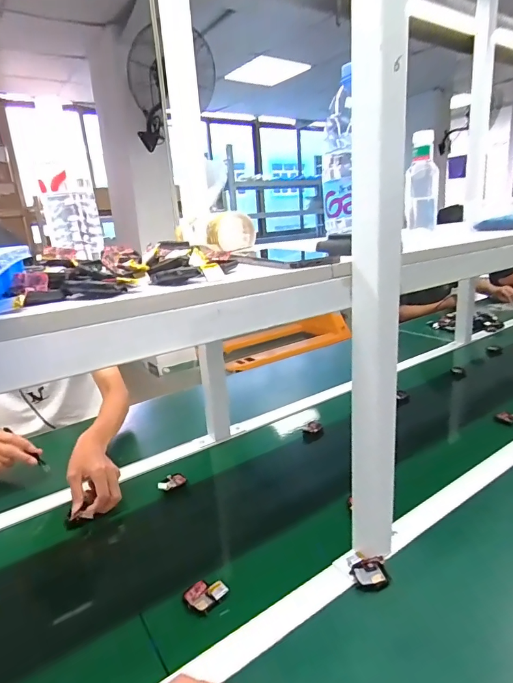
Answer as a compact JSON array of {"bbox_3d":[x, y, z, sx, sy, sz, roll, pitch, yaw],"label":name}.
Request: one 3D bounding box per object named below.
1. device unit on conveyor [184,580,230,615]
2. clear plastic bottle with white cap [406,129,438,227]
[{"bbox_3d":[-0.067,0.332,0.551,0.051,0.014,0.040,-13,19,-26],"label":"device unit on conveyor"},{"bbox_3d":[0.357,-0.345,0.899,0.062,0.193,0.078,3,19,20],"label":"clear plastic bottle with white cap"}]

